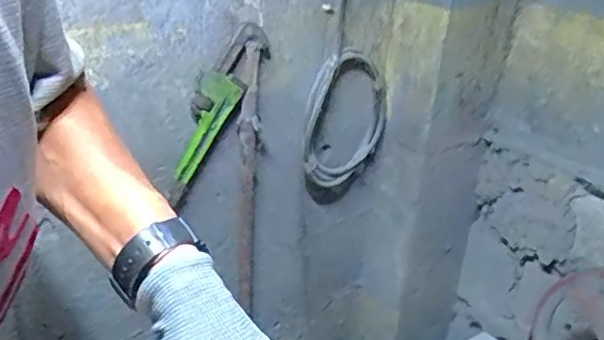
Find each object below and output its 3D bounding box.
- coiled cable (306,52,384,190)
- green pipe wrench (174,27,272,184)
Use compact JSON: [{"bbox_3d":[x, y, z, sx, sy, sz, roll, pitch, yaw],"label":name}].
[{"bbox_3d":[0.068,-0.078,0.973,0.171,0.222,0.032,-20,35,-39],"label":"coiled cable"},{"bbox_3d":[-0.116,-0.091,0.822,0.021,0.232,0.081,27,2,39],"label":"green pipe wrench"}]

